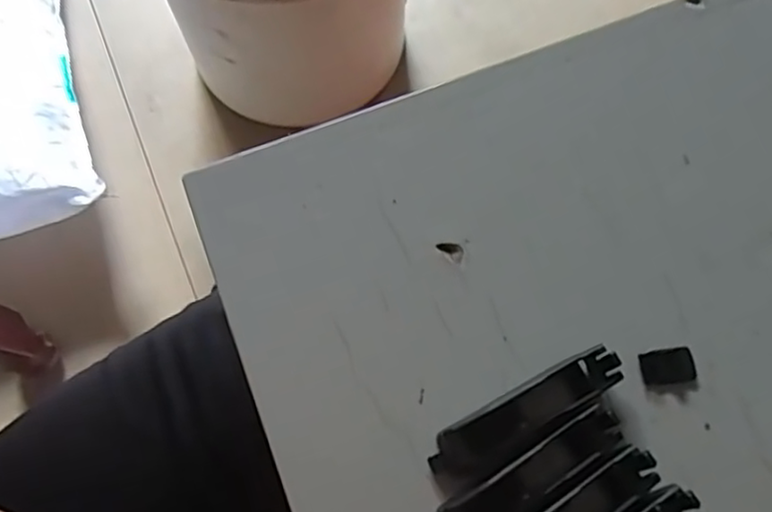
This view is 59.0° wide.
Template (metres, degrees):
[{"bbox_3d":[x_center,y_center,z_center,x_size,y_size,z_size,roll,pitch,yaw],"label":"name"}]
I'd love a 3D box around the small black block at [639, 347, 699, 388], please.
[{"bbox_3d":[0.106,0.042,0.258,0.021,0.004,0.013,-10,72,-4],"label":"small black block"}]

